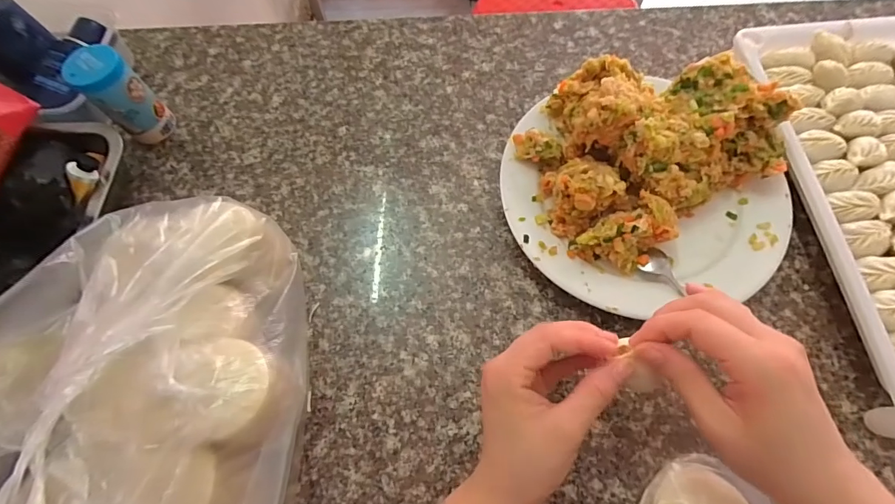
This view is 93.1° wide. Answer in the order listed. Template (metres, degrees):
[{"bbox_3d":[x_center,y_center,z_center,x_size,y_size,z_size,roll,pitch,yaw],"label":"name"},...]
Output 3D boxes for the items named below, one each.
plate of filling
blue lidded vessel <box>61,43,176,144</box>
[{"bbox_3d":[0.173,-0.061,0.365,0.235,0.092,0.209,1,67,2],"label":"plate of filling"},{"bbox_3d":[-0.320,-0.152,0.422,0.047,0.091,0.046,-43,72,-14],"label":"blue lidded vessel"}]

